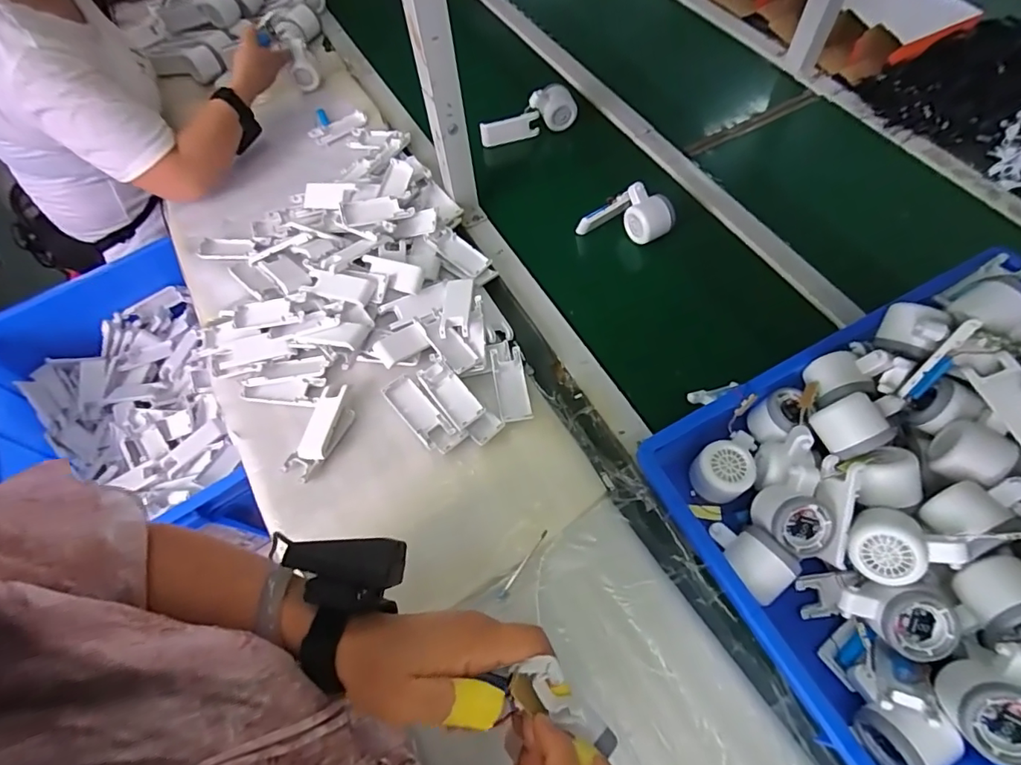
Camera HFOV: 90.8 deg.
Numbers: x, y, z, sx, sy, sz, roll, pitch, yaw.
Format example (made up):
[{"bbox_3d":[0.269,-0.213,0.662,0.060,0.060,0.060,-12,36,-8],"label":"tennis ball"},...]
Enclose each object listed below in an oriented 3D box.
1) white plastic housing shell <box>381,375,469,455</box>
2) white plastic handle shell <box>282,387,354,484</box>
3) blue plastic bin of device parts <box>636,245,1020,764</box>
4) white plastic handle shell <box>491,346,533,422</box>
[{"bbox_3d":[-0.108,0.040,0.618,0.042,0.012,0.115,-41,67,-17],"label":"white plastic housing shell"},{"bbox_3d":[-0.233,0.060,0.616,0.051,0.021,0.117,15,64,11],"label":"white plastic handle shell"},{"bbox_3d":[0.446,0.094,0.485,0.512,0.145,0.375,-26,63,-10],"label":"blue plastic bin of device parts"},{"bbox_3d":[0.000,0.002,0.636,0.039,0.014,0.102,-9,62,-2],"label":"white plastic handle shell"}]

